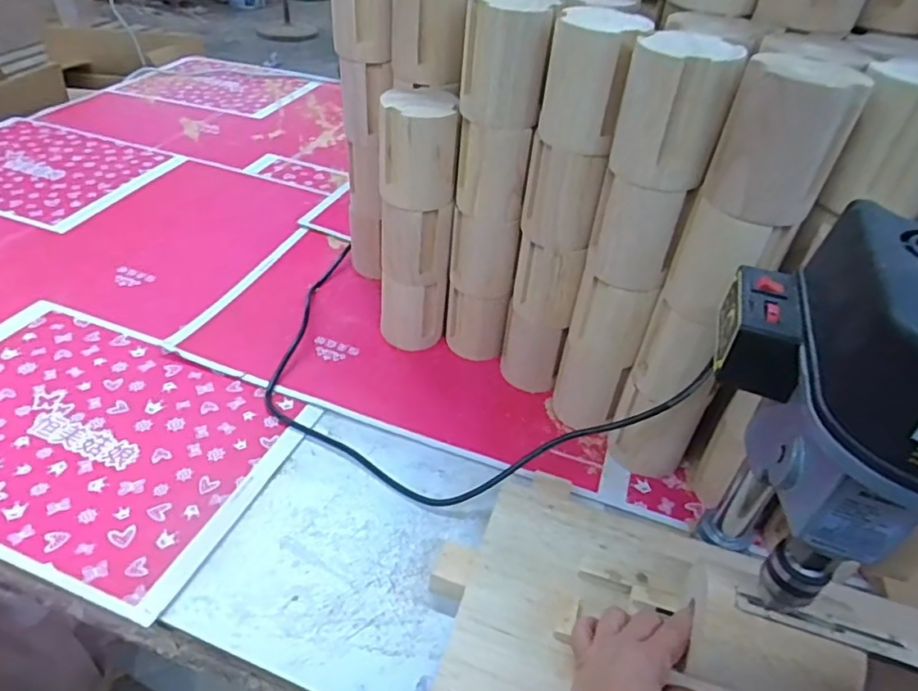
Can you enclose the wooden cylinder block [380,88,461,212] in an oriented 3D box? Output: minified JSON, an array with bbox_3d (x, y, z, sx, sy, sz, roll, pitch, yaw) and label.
[{"bbox_3d":[-0.041,-0.197,0.615,0.074,0.102,0.059,-2,41,-9],"label":"wooden cylinder block"}]

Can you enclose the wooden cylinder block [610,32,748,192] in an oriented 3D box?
[{"bbox_3d":[0.165,-0.181,0.472,0.074,0.096,0.068,14,41,9],"label":"wooden cylinder block"}]

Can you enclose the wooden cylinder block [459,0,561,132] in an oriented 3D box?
[{"bbox_3d":[0.041,-0.258,0.549,0.074,0.101,0.073,7,40,2],"label":"wooden cylinder block"}]

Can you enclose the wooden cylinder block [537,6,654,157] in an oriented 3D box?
[{"bbox_3d":[0.112,-0.224,0.515,0.074,0.097,0.069,17,42,13],"label":"wooden cylinder block"}]

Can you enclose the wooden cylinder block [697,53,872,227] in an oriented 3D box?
[{"bbox_3d":[0.230,-0.149,0.437,0.076,0.097,0.075,24,44,20],"label":"wooden cylinder block"}]

